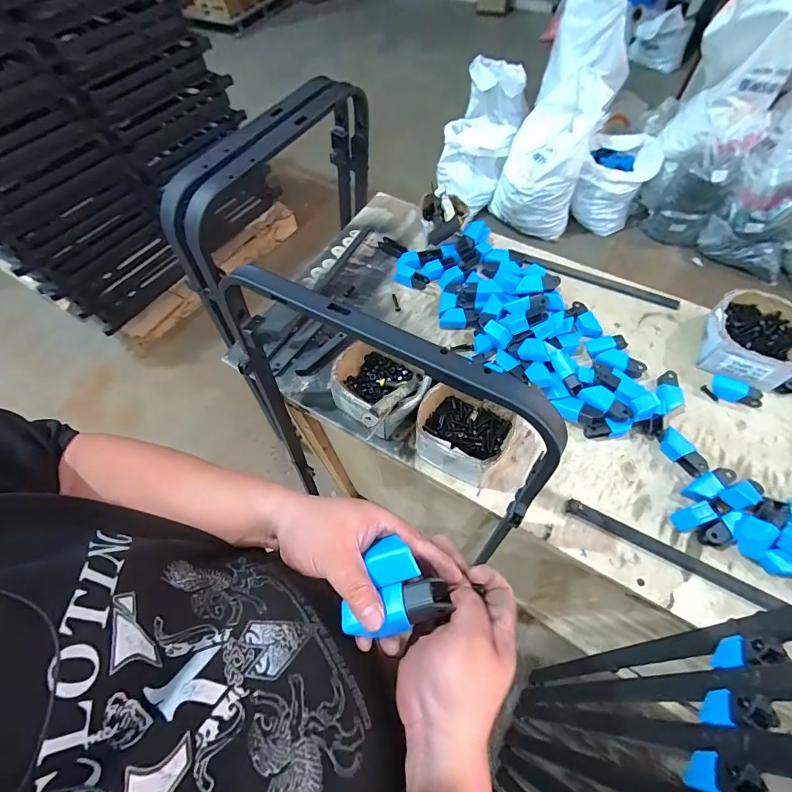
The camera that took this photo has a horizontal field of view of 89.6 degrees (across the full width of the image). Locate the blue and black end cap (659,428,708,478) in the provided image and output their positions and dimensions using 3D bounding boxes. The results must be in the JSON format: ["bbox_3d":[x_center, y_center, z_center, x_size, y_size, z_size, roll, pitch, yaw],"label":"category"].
[{"bbox_3d":[0.483,0.096,0.670,0.036,0.022,0.080,-34,64,-15],"label":"blue and black end cap"}]

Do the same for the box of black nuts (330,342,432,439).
[{"bbox_3d":[-0.035,-0.029,0.711,0.143,0.090,0.172,-36,65,-16],"label":"box of black nuts"}]

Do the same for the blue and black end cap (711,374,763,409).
[{"bbox_3d":[0.615,-0.007,0.719,0.088,0.033,0.031,22,64,15],"label":"blue and black end cap"}]

